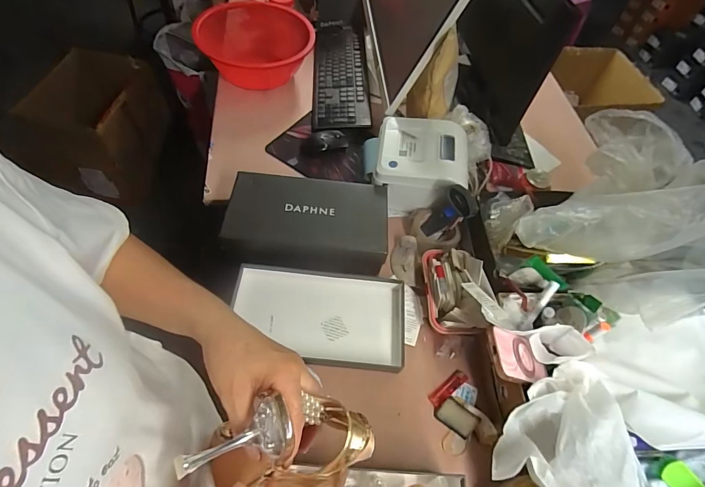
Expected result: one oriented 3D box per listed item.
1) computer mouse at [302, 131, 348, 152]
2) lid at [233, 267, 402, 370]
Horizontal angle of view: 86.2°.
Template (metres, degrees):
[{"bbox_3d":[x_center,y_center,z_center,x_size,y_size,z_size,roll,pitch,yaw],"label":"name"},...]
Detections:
[{"bbox_3d":[-0.062,-0.243,0.906,0.106,0.032,0.059,-9,59,-11],"label":"computer mouse"},{"bbox_3d":[-0.061,0.128,0.672,0.303,0.039,0.167,7,57,0],"label":"lid"}]

